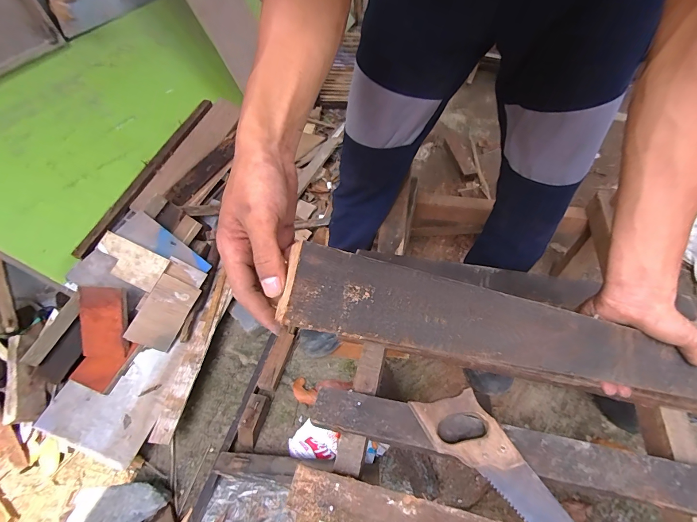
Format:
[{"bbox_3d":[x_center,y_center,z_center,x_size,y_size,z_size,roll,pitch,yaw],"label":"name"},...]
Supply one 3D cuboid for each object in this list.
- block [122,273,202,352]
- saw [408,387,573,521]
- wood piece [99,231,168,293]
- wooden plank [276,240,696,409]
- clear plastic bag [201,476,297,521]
[{"bbox_3d":[-0.498,0.139,0.889,0.110,0.019,0.184,31,67,-22],"label":"block"},{"bbox_3d":[0.245,0.341,0.411,0.090,0.028,0.407,-29,56,-18],"label":"saw"},{"bbox_3d":[-0.590,0.002,0.883,0.165,0.014,0.098,30,67,-18],"label":"wood piece"},{"bbox_3d":[0.220,0.084,0.318,0.574,0.009,0.065,16,79,-17],"label":"wooden plank"},{"bbox_3d":[-0.217,0.559,0.712,0.191,0.018,0.135,3,52,5],"label":"clear plastic bag"}]

